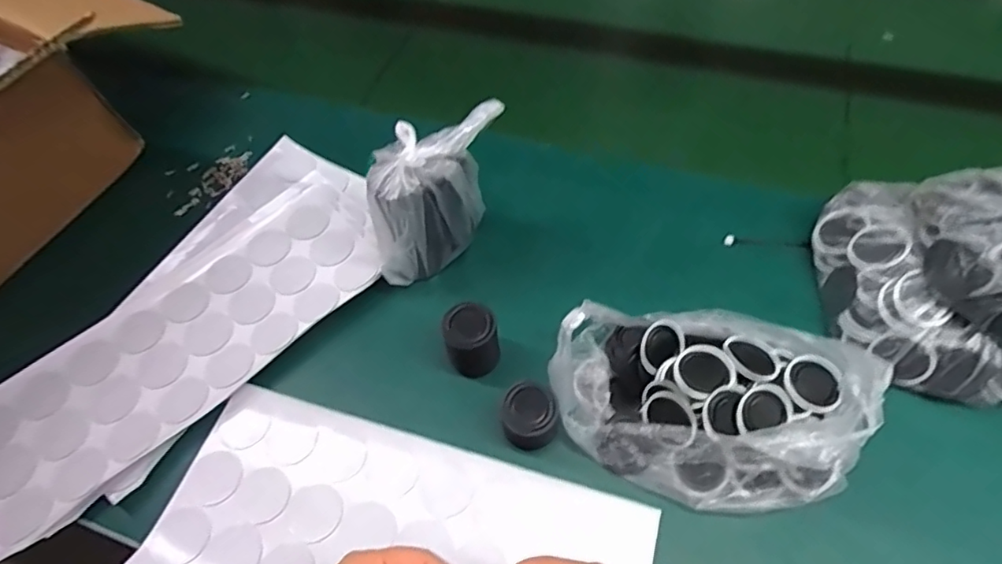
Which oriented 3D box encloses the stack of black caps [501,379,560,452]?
[{"bbox_3d":[0.020,0.096,0.408,0.037,0.045,0.037,-22,60,-8],"label":"stack of black caps"}]

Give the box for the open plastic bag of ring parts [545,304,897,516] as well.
[{"bbox_3d":[0.137,0.077,0.387,0.192,0.075,0.138,-7,59,0],"label":"open plastic bag of ring parts"}]

